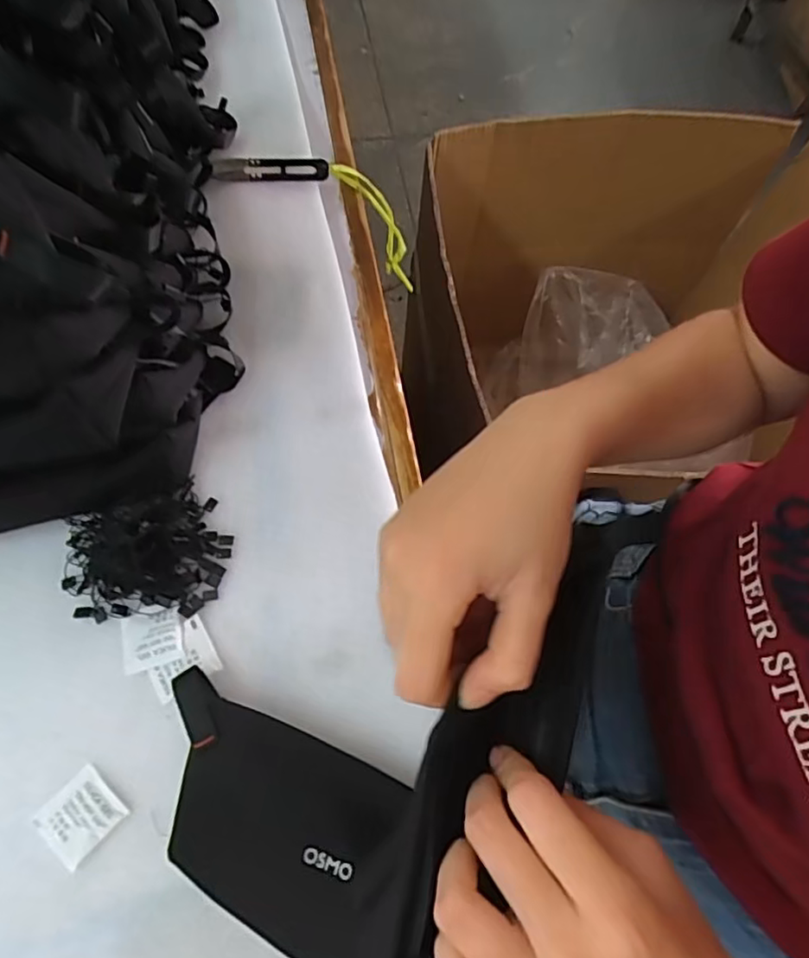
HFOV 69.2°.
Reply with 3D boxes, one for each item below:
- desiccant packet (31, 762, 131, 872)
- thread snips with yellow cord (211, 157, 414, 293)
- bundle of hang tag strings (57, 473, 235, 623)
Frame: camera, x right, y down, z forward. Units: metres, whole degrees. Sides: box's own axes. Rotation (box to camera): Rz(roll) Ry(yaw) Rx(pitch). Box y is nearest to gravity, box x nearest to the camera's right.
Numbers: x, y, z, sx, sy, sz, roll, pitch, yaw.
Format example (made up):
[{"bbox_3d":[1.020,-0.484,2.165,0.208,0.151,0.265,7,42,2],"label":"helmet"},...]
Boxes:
[{"bbox_3d":[-0.189,0.197,0.343,0.039,0.005,0.041,39,71,13],"label":"desiccant packet"},{"bbox_3d":[-0.058,-0.253,0.559,0.224,0.078,0.023,17,58,-45],"label":"thread snips with yellow cord"},{"bbox_3d":[-0.174,0.050,0.388,0.103,0.035,0.085,-20,70,-11],"label":"bundle of hang tag strings"}]

